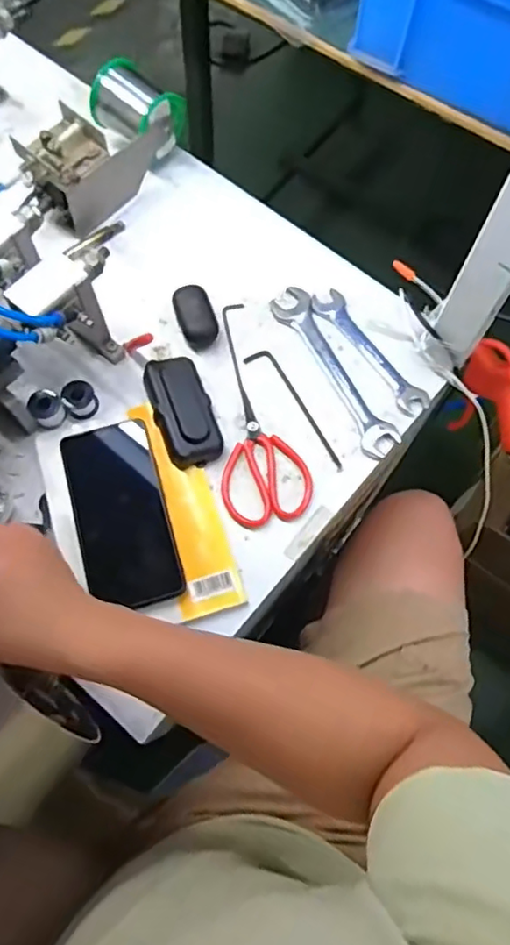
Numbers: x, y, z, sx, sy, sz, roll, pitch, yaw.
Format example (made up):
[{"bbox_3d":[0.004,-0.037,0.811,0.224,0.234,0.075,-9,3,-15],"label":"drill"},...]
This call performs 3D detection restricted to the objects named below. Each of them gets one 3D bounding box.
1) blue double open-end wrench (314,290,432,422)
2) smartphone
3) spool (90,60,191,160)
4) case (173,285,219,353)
[{"bbox_3d":[0.113,-0.120,0.597,0.032,0.009,0.157,-30,74,-13],"label":"blue double open-end wrench"},{"bbox_3d":[-0.118,0.034,0.529,0.077,0.008,0.166,-15,71,-8],"label":"smartphone"},{"bbox_3d":[-0.126,-0.377,0.635,0.088,0.058,0.067,41,73,12],"label":"spool"},{"bbox_3d":[-0.058,-0.153,0.593,0.034,0.028,0.059,-20,72,-9],"label":"case"}]

